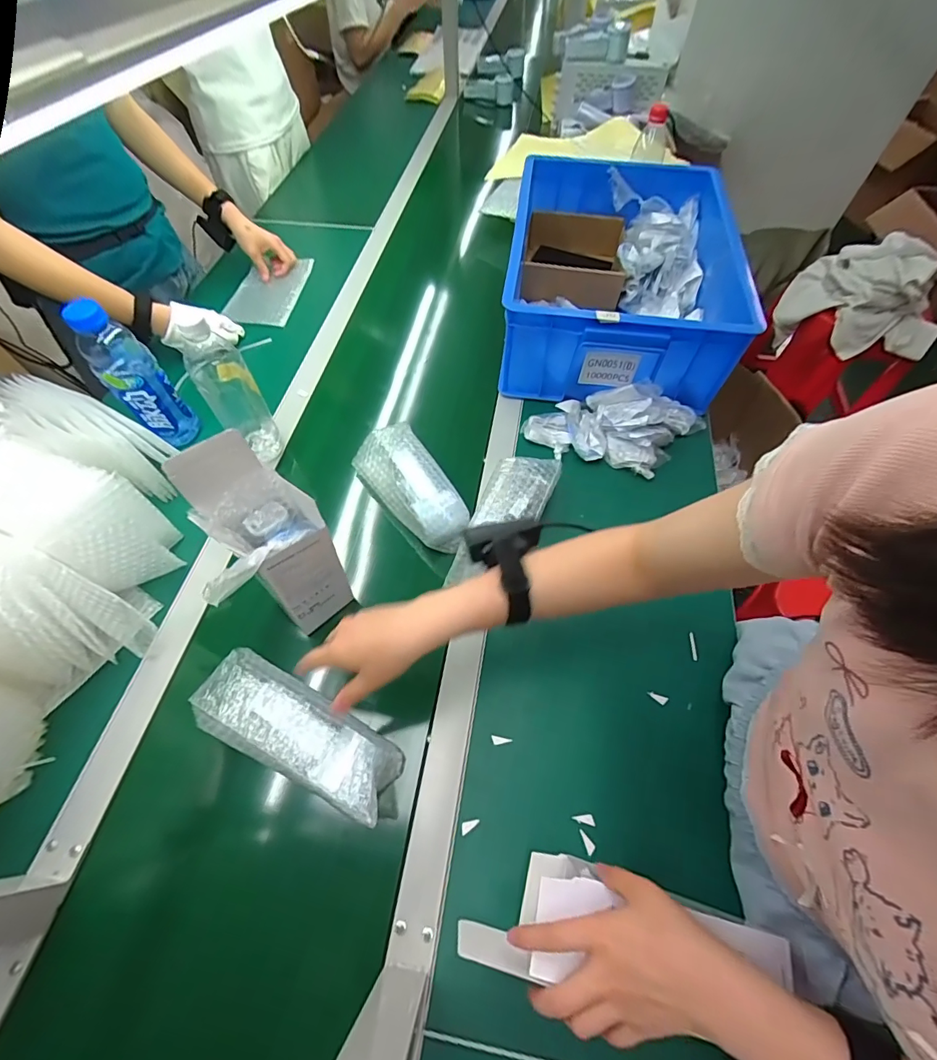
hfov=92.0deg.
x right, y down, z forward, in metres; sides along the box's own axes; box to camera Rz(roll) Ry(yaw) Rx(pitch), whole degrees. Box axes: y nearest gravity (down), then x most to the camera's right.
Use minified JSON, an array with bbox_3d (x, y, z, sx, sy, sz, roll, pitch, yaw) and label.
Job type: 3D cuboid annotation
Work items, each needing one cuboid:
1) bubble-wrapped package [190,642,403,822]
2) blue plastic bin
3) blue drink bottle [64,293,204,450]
[{"bbox_3d":[-0.168,0.202,0.452,0.208,0.067,0.080,25,62,12],"label":"bubble-wrapped package"},{"bbox_3d":[0.245,-0.427,0.768,0.365,0.165,0.445,9,60,4],"label":"blue plastic bin"},{"bbox_3d":[-0.452,-0.203,0.619,0.069,0.209,0.062,-40,68,-22],"label":"blue drink bottle"}]

